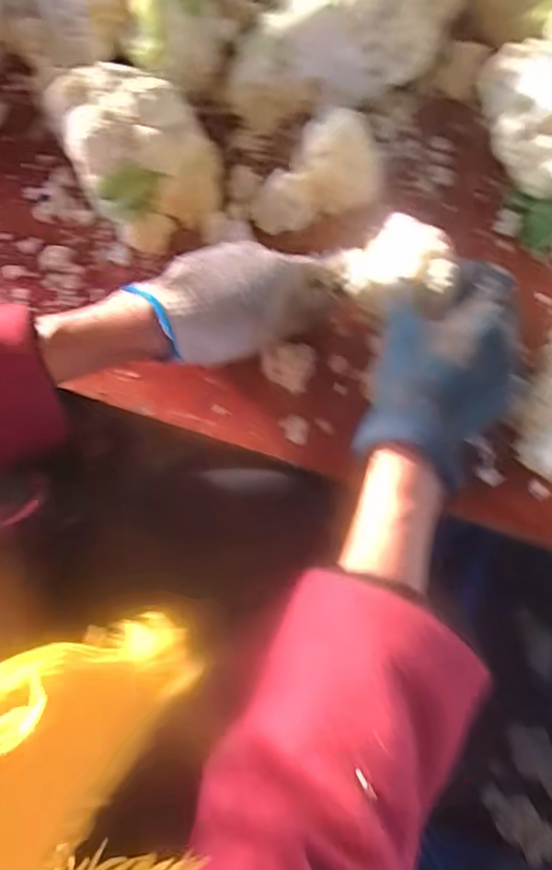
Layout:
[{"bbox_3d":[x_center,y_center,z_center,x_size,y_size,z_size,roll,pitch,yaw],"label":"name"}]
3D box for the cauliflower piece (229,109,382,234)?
[{"bbox_3d":[0.023,-0.205,0.453,0.120,0.048,0.058,-21,73,-6],"label":"cauliflower piece"}]

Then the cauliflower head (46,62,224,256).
[{"bbox_3d":[-0.109,-0.229,0.450,0.102,0.070,0.140,-27,74,-8],"label":"cauliflower head"}]

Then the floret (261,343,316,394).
[{"bbox_3d":[0.010,-0.052,0.420,0.034,0.024,0.030,28,75,9],"label":"floret"}]

